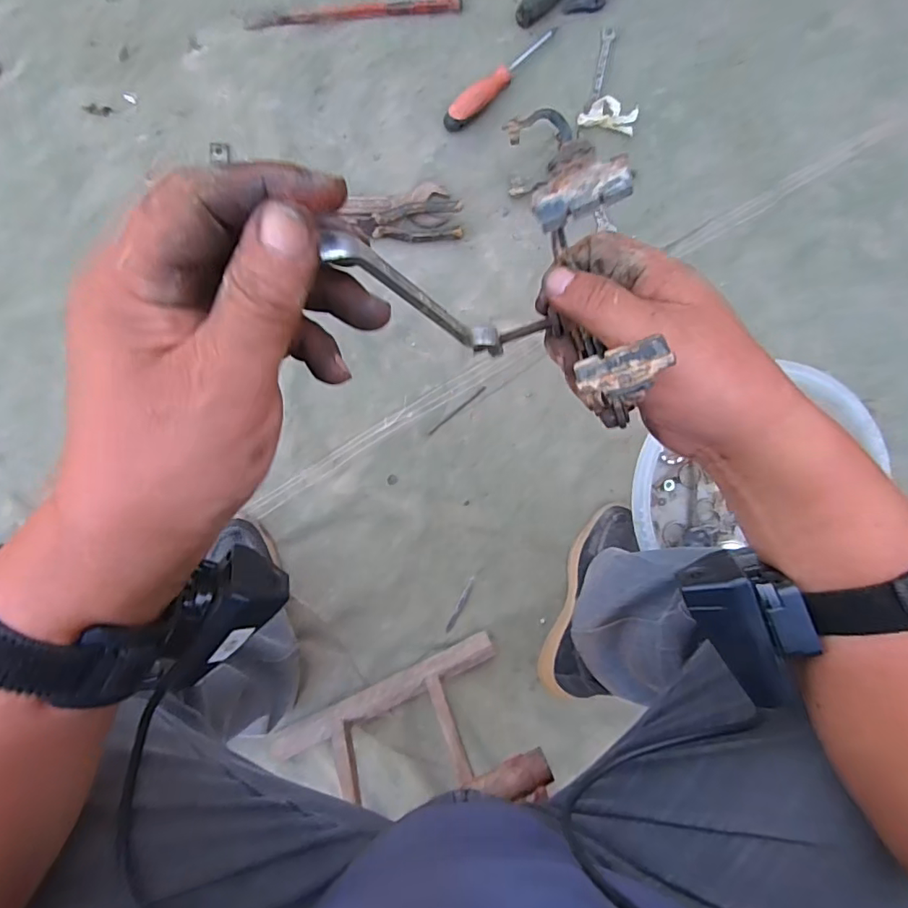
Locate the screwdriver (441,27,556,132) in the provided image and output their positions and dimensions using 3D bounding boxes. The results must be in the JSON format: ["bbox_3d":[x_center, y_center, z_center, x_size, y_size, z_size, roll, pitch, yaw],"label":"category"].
[{"bbox_3d":[0.064,-0.505,0.705,0.204,0.030,0.028,-45,99,-3],"label":"screwdriver"}]

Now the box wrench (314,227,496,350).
[{"bbox_3d":[-0.012,-0.064,0.225,0.011,0.113,0.014,18,92,32],"label":"box wrench"}]

